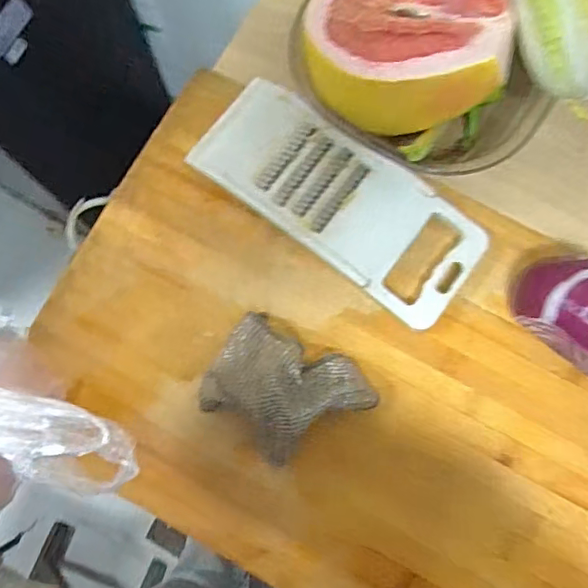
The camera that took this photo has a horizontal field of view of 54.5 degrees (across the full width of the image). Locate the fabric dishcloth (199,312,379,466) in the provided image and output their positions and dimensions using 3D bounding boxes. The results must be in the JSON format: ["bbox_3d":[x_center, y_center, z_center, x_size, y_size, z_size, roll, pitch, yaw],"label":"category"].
[{"bbox_3d":[-0.007,0.077,0.453,0.118,0.046,0.095,34,81,7],"label":"fabric dishcloth"}]

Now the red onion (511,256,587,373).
[{"bbox_3d":[0.234,0.014,0.455,0.107,0.061,0.073,44,82,9],"label":"red onion"}]

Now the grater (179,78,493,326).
[{"bbox_3d":[0.038,-0.083,0.494,0.255,0.027,0.103,36,81,7],"label":"grater"}]

